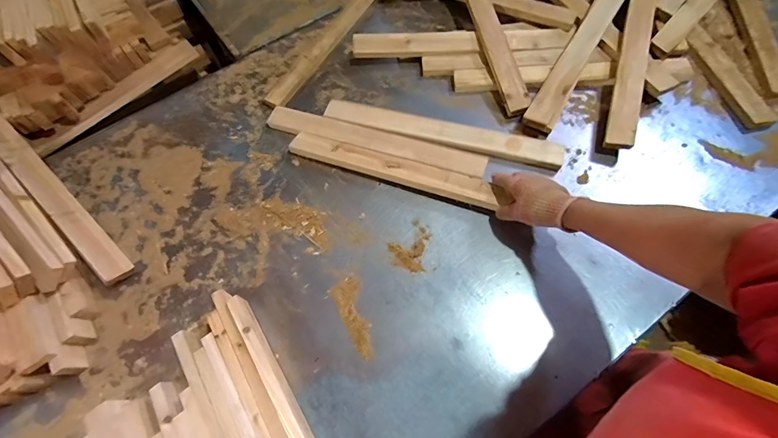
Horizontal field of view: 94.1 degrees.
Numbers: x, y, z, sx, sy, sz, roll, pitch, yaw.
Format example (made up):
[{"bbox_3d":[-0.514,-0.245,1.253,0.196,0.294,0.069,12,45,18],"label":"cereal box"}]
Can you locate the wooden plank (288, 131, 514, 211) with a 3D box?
[{"bbox_3d":[0.002,-0.109,0.728,0.424,0.020,0.063,18,65,14],"label":"wooden plank"}]

